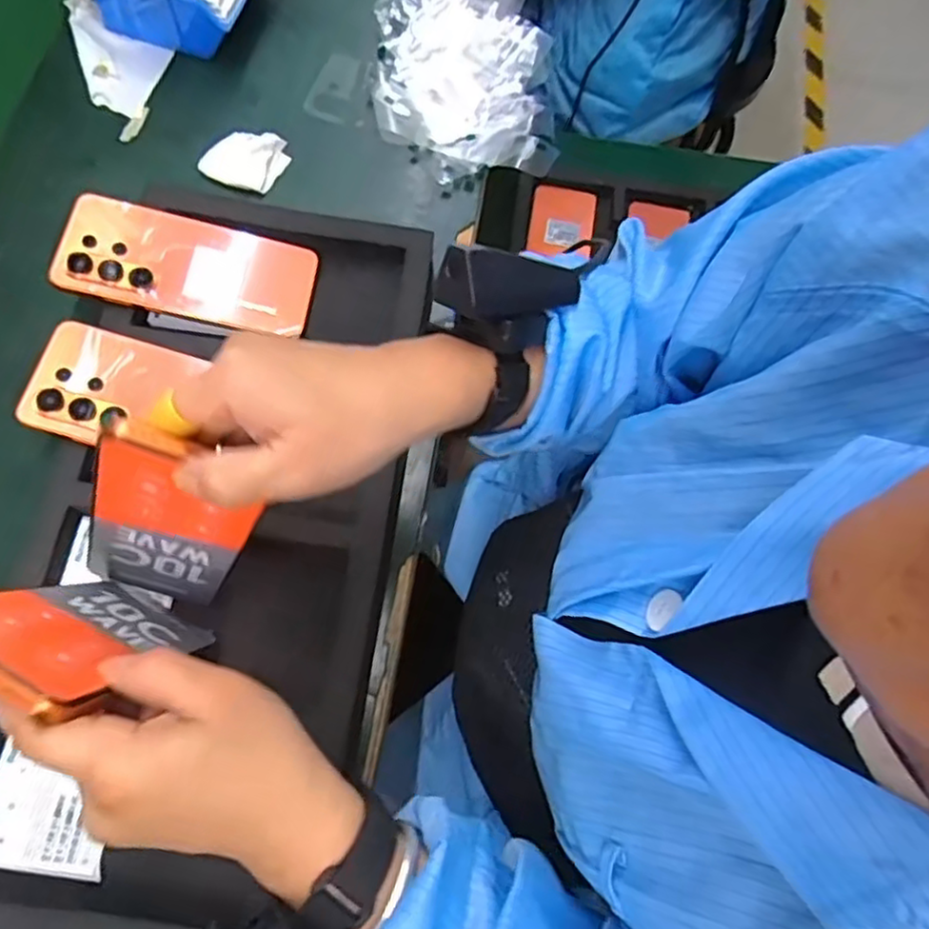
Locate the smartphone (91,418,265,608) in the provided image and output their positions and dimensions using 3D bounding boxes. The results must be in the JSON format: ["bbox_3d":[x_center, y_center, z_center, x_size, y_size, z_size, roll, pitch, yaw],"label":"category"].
[{"bbox_3d":[-0.156,0.035,0.353,0.072,0.164,0.011,22,53,-19],"label":"smartphone"}]

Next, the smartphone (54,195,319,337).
[{"bbox_3d":[-0.200,-0.145,0.492,0.171,0.008,0.079,10,70,-14],"label":"smartphone"}]

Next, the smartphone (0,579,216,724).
[{"bbox_3d":[-0.186,0.085,0.335,0.072,0.163,0.010,32,84,1],"label":"smartphone"}]

